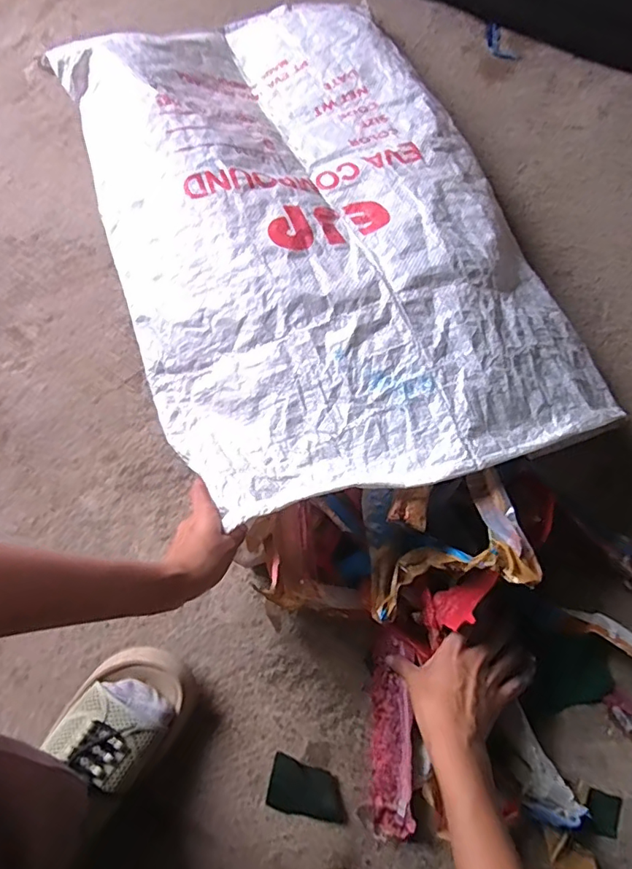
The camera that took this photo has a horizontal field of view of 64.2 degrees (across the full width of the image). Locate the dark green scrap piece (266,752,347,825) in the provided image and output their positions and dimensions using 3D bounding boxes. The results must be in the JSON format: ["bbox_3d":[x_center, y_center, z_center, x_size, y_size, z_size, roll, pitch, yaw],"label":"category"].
[{"bbox_3d":[-0.007,0.340,0.479,0.074,0.008,0.043,15,71,8],"label":"dark green scrap piece"}]

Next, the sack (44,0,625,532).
[{"bbox_3d":[-0.018,-0.264,0.591,0.442,0.089,0.722,-20,70,-5],"label":"sack"}]

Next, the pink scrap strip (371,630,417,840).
[{"bbox_3d":[0.074,0.288,0.488,0.041,0.011,0.170,-3,71,20],"label":"pink scrap strip"}]

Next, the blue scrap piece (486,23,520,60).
[{"bbox_3d":[0.297,-0.642,0.824,0.038,0.004,0.090,-17,70,-4],"label":"blue scrap piece"}]

